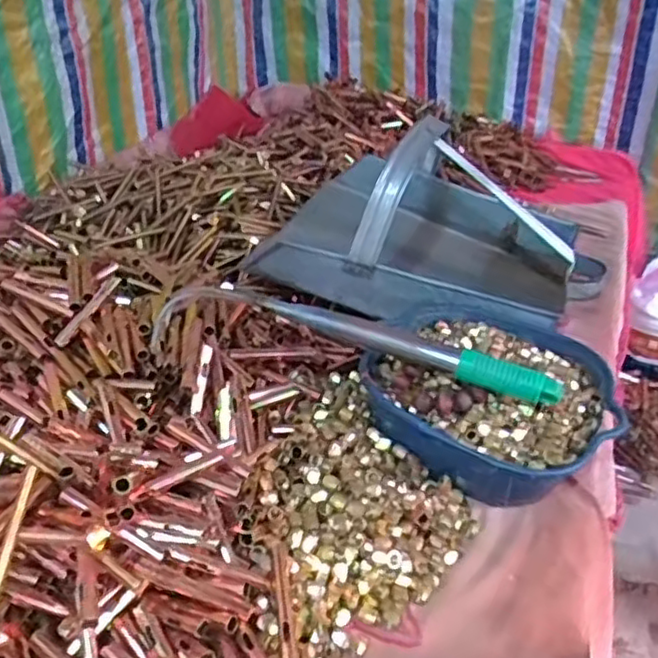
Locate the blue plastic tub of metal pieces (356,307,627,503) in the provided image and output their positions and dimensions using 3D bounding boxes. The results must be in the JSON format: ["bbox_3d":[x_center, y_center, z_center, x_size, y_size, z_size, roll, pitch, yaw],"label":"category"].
[{"bbox_3d":[0.154,0.060,0.639,0.222,0.086,0.226,0,30,0],"label":"blue plastic tub of metal pieces"}]

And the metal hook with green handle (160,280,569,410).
[{"bbox_3d":[0.012,0.013,0.583,0.367,0.041,0.063,10,32,17],"label":"metal hook with green handle"}]

